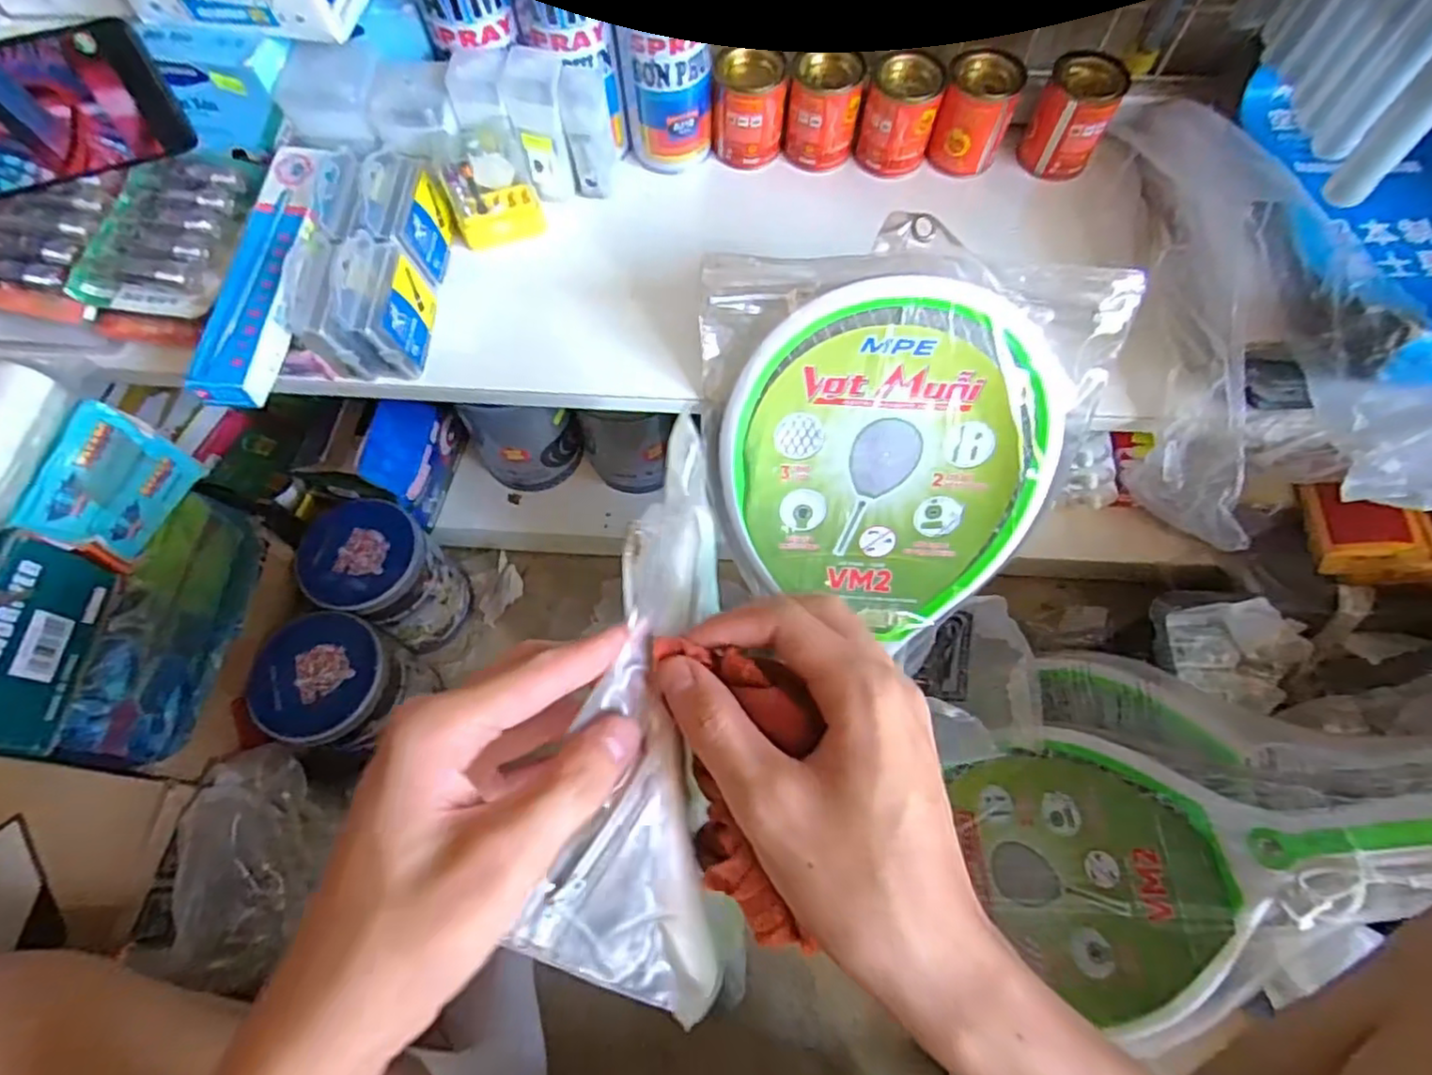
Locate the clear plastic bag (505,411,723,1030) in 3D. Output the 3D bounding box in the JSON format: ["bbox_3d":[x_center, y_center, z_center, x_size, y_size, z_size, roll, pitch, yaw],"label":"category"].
[{"bbox_3d":[-0.024,0.052,0.290,0.058,0.101,0.252,3,65,2],"label":"clear plastic bag"}]

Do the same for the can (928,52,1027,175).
[{"bbox_3d":[0.198,-0.322,0.517,0.054,0.066,0.052,0,65,1],"label":"can"}]

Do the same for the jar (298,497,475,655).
[{"bbox_3d":[-0.333,0.041,0.700,0.115,0.150,0.109,0,65,1],"label":"jar"}]

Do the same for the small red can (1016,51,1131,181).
[{"bbox_3d":[0.270,-0.319,0.515,0.053,0.063,0.055,0,65,1],"label":"small red can"}]

